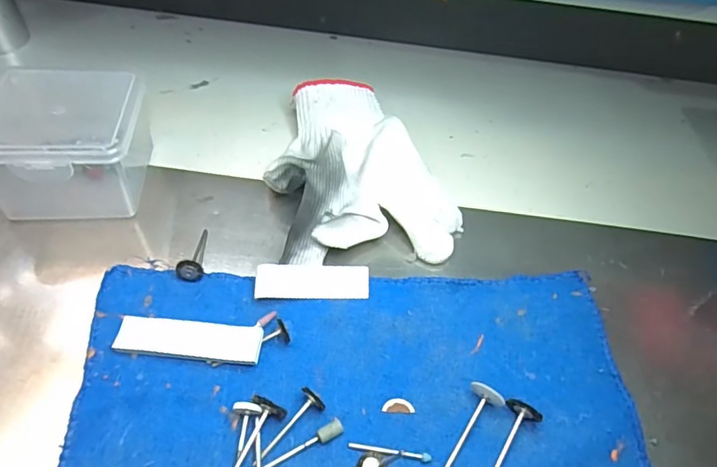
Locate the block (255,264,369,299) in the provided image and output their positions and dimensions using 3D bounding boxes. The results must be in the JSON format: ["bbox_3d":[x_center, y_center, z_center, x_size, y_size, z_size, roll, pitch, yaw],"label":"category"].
[{"bbox_3d":[-0.027,0.029,0.300,0.067,0.006,0.021,2,68,-8],"label":"block"}]

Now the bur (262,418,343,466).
[{"bbox_3d":[-0.029,0.103,0.239,0.049,0.006,0.007,-25,56,-24],"label":"bur"}]

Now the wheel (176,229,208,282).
[{"bbox_3d":[-0.099,0.013,0.313,0.014,0.013,0.045,5,30,-1],"label":"wheel"}]

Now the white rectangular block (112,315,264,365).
[{"bbox_3d":[-0.090,0.056,0.273,0.076,0.008,0.024,7,49,1],"label":"white rectangular block"}]

